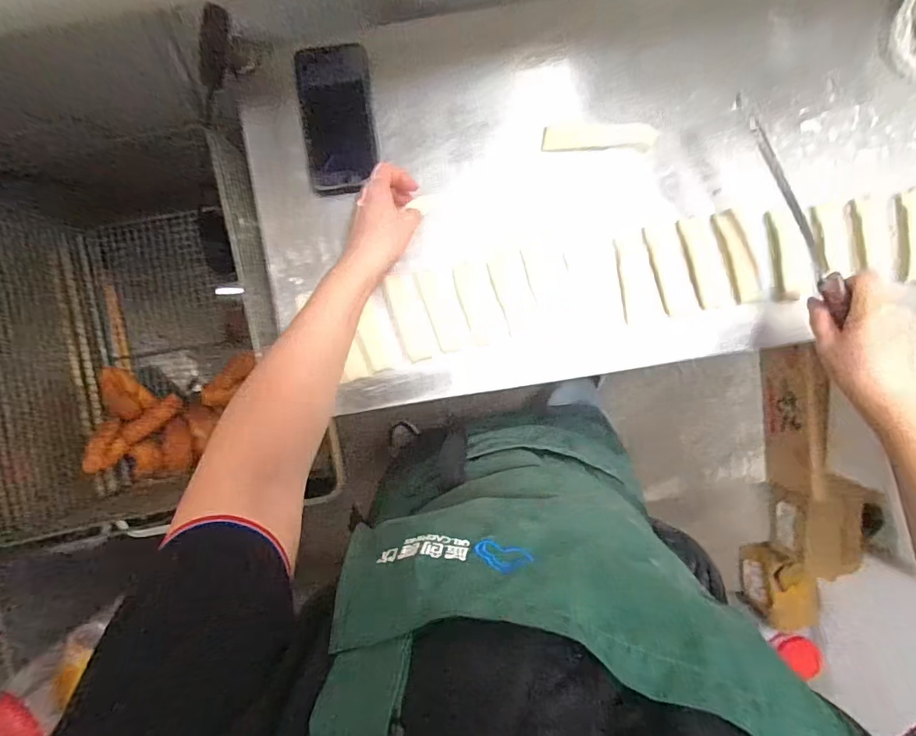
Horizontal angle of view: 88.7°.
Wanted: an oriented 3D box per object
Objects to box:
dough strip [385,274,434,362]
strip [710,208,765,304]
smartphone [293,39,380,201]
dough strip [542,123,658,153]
[{"bbox_3d":[-0.053,-0.056,0.532,0.031,0.004,0.098,-18,104,-10],"label":"dough strip"},{"bbox_3d":[0.320,-0.127,0.534,0.032,0.006,0.108,-17,92,2],"label":"strip"},{"bbox_3d":[-0.135,-0.279,0.527,0.079,0.009,0.159,-6,93,1],"label":"smartphone"},{"bbox_3d":[0.162,-0.265,0.536,0.129,0.013,0.031,-1,93,1],"label":"dough strip"}]

